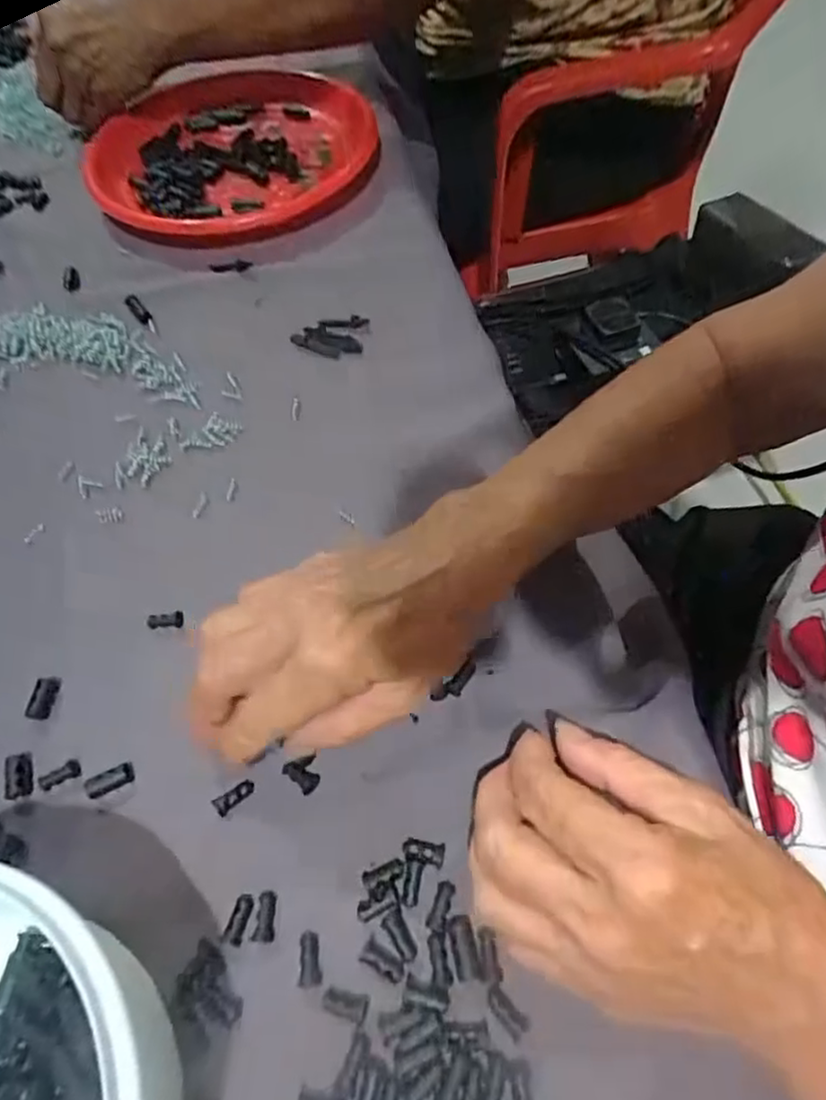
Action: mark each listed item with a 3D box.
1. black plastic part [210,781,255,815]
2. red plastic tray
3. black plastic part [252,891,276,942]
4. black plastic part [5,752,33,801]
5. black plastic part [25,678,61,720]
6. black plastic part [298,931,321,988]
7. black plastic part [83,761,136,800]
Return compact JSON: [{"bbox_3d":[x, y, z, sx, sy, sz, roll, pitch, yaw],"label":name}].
[{"bbox_3d":[-0.076,0.105,0.287,0.017,0.004,0.007,-35,62,-17],"label":"black plastic part"},{"bbox_3d":[-0.143,-0.306,0.526,0.221,0.042,0.187,-1,58,3],"label":"red plastic tray"},{"bbox_3d":[-0.057,0.142,0.262,0.008,0.004,0.017,0,58,3],"label":"black plastic part"},{"bbox_3d":[-0.175,0.099,0.297,0.011,0.006,0.020,-17,59,-7],"label":"black plastic part"},{"bbox_3d":[-0.173,0.069,0.314,0.011,0.006,0.018,4,58,6],"label":"black plastic part"},{"bbox_3d":[-0.039,0.154,0.253,0.008,0.004,0.018,-4,58,1],"label":"black plastic part"},{"bbox_3d":[-0.132,0.100,0.293,0.020,0.005,0.009,-23,59,-10],"label":"black plastic part"}]

